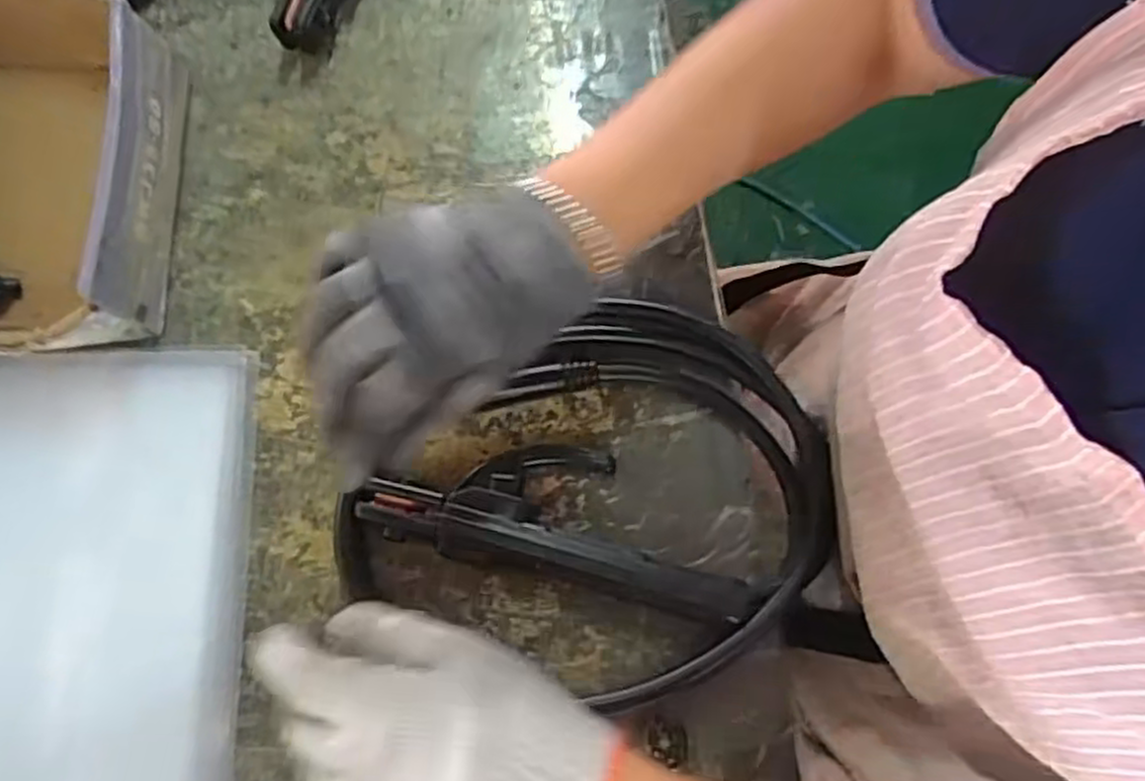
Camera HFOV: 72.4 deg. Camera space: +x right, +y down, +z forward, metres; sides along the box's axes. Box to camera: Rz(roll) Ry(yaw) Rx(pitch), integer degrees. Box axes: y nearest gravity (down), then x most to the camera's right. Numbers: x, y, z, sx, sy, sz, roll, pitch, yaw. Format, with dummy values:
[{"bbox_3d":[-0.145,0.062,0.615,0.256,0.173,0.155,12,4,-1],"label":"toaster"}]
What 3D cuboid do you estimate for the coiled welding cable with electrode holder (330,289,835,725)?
[{"bbox_3d":[0.018,0.045,0.408,0.230,0.028,0.197,21,77,5],"label":"coiled welding cable with electrode holder"}]

